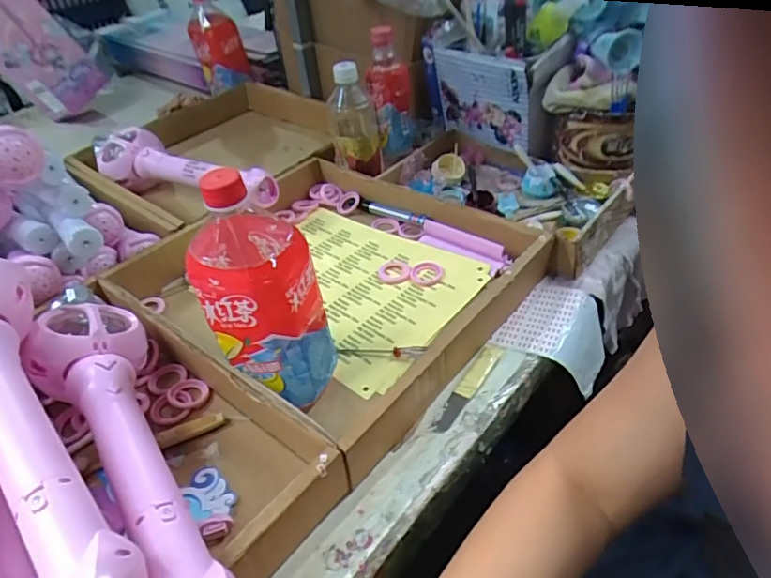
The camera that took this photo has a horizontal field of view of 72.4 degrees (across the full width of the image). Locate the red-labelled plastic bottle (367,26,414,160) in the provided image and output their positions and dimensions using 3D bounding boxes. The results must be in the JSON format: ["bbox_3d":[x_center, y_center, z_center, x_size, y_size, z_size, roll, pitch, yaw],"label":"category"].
[{"bbox_3d":[0.007,-0.291,0.780,0.063,0.172,0.073,-2,40,3],"label":"red-labelled plastic bottle"}]

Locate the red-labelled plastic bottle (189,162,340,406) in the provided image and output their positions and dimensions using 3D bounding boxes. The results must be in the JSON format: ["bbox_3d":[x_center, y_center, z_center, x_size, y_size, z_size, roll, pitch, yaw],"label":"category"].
[{"bbox_3d":[-0.106,0.005,0.446,0.091,0.217,0.100,-22,43,-20],"label":"red-labelled plastic bottle"}]

